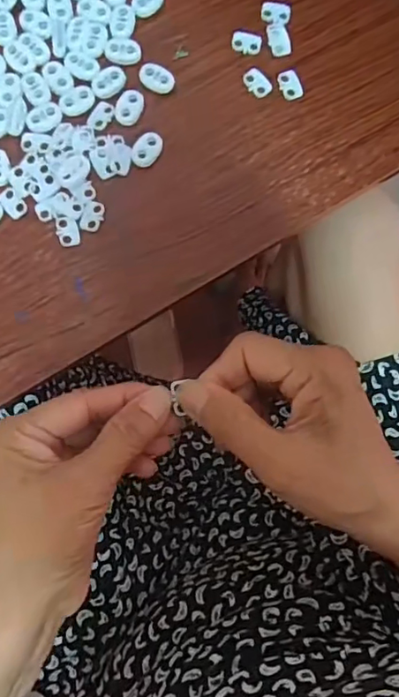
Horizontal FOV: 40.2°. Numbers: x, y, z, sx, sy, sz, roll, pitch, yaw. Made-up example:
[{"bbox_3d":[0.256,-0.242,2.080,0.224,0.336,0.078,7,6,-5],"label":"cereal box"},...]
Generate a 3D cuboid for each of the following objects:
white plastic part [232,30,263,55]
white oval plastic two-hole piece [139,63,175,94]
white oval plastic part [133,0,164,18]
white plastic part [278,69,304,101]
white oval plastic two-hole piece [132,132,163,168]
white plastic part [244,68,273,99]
[{"bbox_3d":[0.031,-0.197,0.350,0.019,0.004,0.014,6,84,-2],"label":"white plastic part"},{"bbox_3d":[-0.027,-0.171,0.345,0.023,0.005,0.015,25,84,0],"label":"white oval plastic two-hole piece"},{"bbox_3d":[-0.033,-0.222,0.347,0.022,0.005,0.013,-42,88,-5],"label":"white oval plastic part"},{"bbox_3d":[0.058,-0.170,0.350,0.013,0.004,0.018,-21,86,-4],"label":"white plastic part"},{"bbox_3d":[-0.032,-0.124,0.340,0.014,0.005,0.022,30,84,1],"label":"white oval plastic two-hole piece"},{"bbox_3d":[0.037,-0.171,0.349,0.013,0.004,0.020,-35,87,-5],"label":"white plastic part"}]

